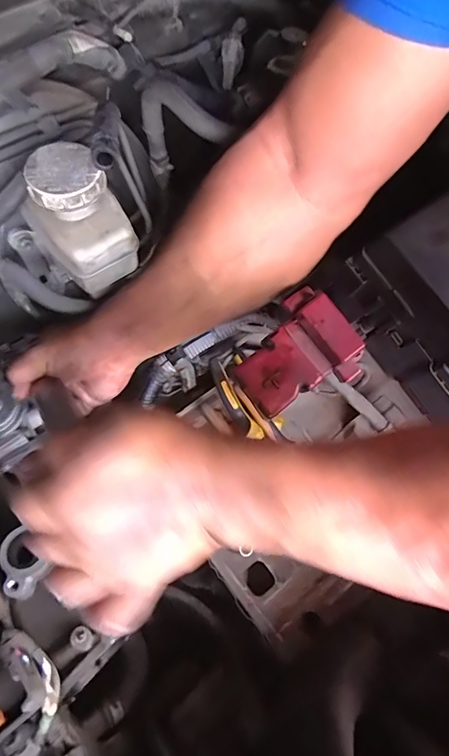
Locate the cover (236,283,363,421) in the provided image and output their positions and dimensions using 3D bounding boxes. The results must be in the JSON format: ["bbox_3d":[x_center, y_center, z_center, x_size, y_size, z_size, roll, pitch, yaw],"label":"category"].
[{"bbox_3d":[0.054,-0.018,0.361,0.095,0.035,0.073,-34,89,-7],"label":"cover"}]

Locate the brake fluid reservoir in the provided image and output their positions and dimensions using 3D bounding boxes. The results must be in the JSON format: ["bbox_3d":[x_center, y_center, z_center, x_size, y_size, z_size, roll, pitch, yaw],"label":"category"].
[{"bbox_3d":[-0.113,-0.125,0.359,0.068,0.082,0.070,-38,68,-18],"label":"brake fluid reservoir"}]

